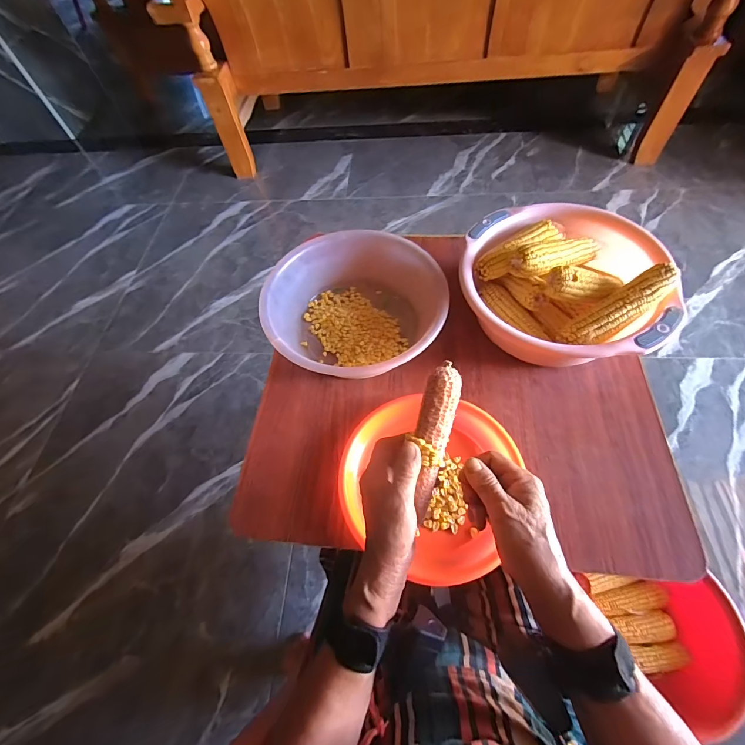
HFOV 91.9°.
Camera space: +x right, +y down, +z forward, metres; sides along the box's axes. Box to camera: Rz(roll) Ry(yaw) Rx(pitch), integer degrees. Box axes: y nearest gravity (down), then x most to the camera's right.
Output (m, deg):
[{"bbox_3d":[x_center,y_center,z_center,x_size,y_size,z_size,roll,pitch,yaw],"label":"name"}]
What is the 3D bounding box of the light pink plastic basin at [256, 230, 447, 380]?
[{"bbox_3d":[-0.028,-0.101,0.588,0.271,0.100,0.259,-2,60,3],"label":"light pink plastic basin"}]

